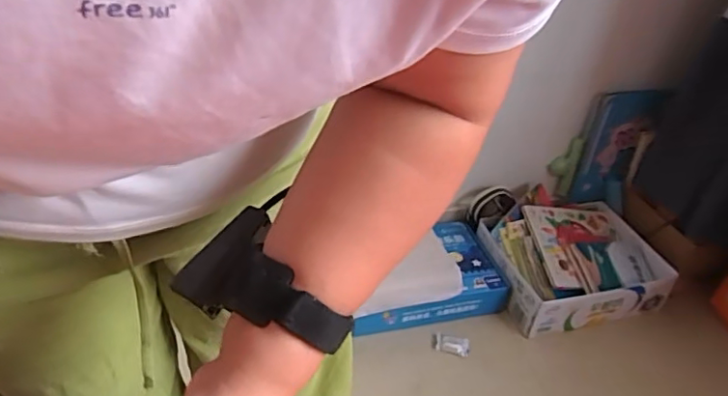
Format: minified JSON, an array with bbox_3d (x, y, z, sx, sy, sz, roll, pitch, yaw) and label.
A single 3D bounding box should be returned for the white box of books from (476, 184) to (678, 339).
[{"bbox_3d":[0.457,0.145,1.330,0.366,0.145,0.290,-6,37,-16],"label":"white box of books"}]

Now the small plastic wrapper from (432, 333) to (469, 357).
[{"bbox_3d":[0.172,0.292,1.172,0.074,0.009,0.044,10,36,5],"label":"small plastic wrapper"}]

